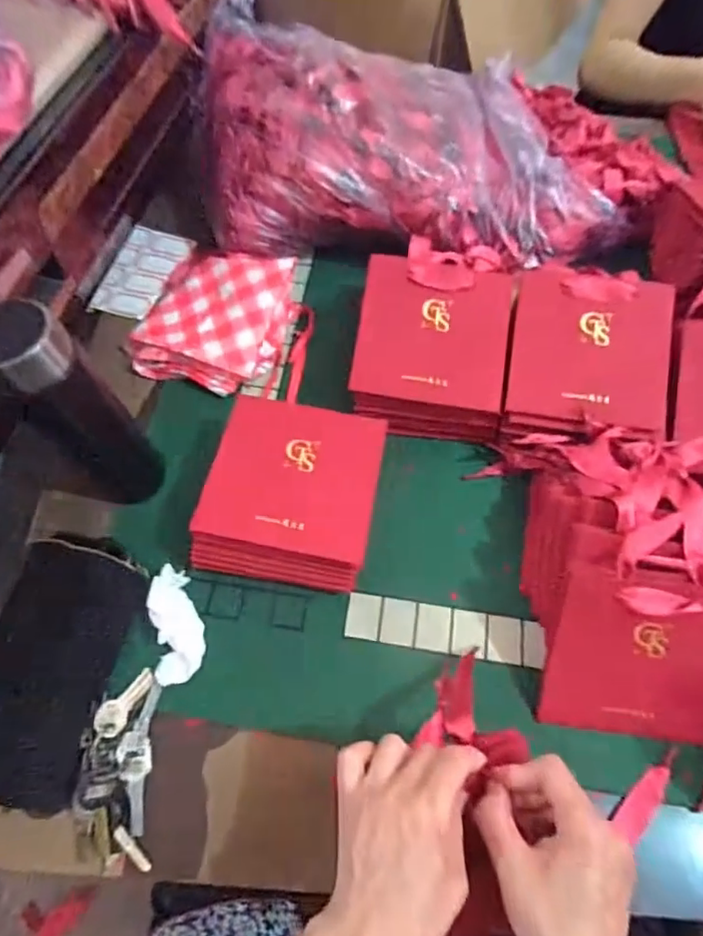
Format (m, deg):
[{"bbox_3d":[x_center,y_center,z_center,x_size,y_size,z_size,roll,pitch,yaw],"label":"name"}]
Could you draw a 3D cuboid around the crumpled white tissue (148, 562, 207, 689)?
[{"bbox_3d":[-0.147,0.131,0.476,0.040,0.024,0.094,-8,63,-7],"label":"crumpled white tissue"}]

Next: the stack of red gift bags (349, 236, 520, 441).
[{"bbox_3d":[0.078,-0.122,0.563,0.142,0.105,0.176,9,62,2],"label":"stack of red gift bags"}]

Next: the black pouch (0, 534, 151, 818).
[{"bbox_3d":[-0.244,0.156,0.452,0.104,0.029,0.197,10,62,3],"label":"black pouch"}]

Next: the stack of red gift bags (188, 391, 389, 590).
[{"bbox_3d":[-0.051,0.025,0.507,0.141,0.081,0.160,10,62,2],"label":"stack of red gift bags"}]

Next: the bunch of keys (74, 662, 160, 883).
[{"bbox_3d":[-0.179,0.229,0.427,0.049,0.024,0.132,-2,62,-4],"label":"bunch of keys"}]

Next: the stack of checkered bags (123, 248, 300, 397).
[{"bbox_3d":[-0.150,-0.168,0.609,0.156,0.066,0.156,15,62,5],"label":"stack of checkered bags"}]

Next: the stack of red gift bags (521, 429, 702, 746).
[{"bbox_3d":[0.238,0.080,0.470,0.159,0.099,0.252,10,62,3],"label":"stack of red gift bags"}]

